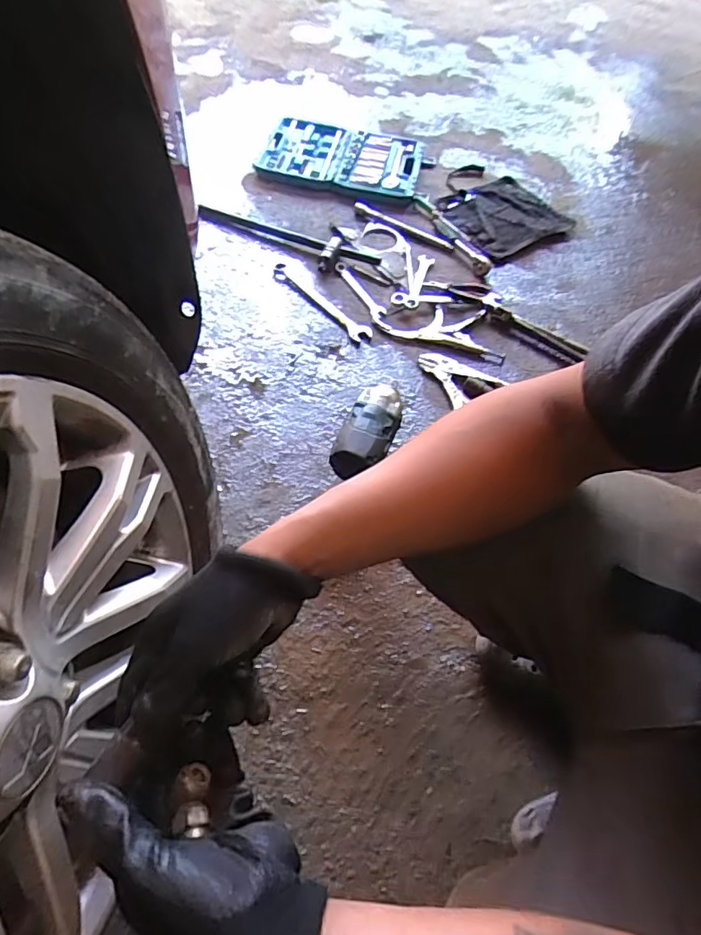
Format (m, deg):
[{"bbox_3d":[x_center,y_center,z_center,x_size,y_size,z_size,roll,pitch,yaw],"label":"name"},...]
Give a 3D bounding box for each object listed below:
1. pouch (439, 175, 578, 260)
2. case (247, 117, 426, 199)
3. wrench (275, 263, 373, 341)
[{"bbox_3d":[0.358,-0.597,1.252,0.262,0.016,0.236,-25,64,-22],"label":"pouch"},{"bbox_3d":[-0.023,-0.769,1.315,0.387,0.035,0.278,13,56,0],"label":"case"},{"bbox_3d":[-0.058,-0.333,1.067,0.037,0.016,0.261,-35,68,-26],"label":"wrench"}]

